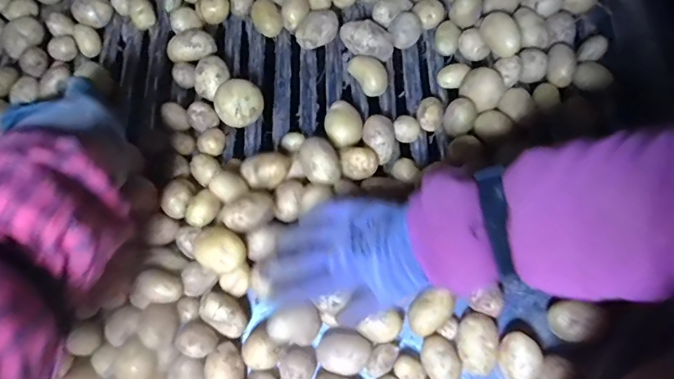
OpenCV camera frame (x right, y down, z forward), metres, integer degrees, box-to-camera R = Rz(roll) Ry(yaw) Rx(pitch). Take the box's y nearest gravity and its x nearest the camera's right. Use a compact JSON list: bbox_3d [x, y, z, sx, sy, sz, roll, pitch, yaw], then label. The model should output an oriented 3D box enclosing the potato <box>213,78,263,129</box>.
[{"bbox_3d":[-0.107,-0.089,0.535,0.051,0.047,0.047,-1,66,1],"label":"potato"}]

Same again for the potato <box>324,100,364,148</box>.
[{"bbox_3d":[0.008,-0.066,0.529,0.040,0.033,0.051,-5,66,0],"label":"potato"}]

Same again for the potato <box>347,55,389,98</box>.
[{"bbox_3d":[0.037,-0.131,0.552,0.043,0.033,0.049,-33,69,-12],"label":"potato"}]

